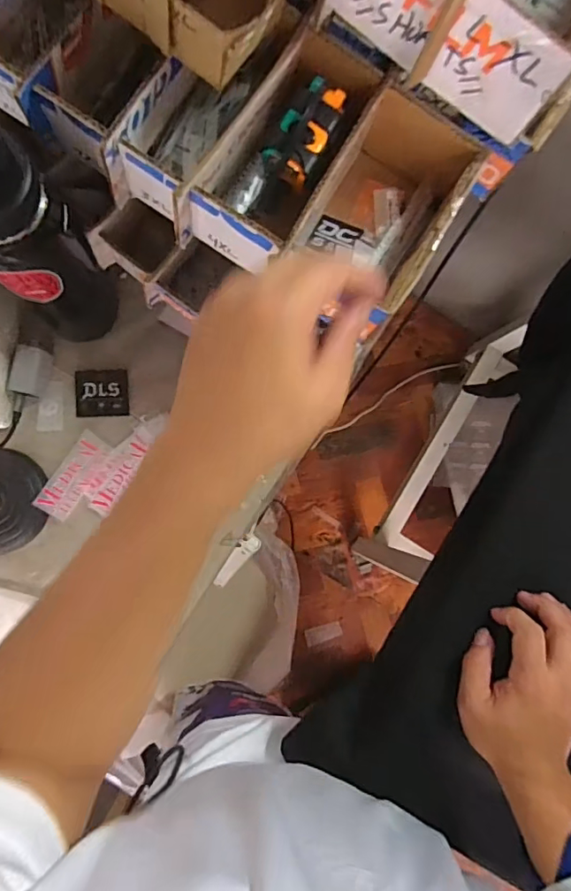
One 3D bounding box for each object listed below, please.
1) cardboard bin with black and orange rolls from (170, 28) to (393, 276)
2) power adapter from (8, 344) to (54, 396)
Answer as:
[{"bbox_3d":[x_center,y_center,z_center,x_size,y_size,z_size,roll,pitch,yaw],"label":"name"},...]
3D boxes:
[{"bbox_3d":[-0.005,-0.210,0.379,0.082,0.066,0.161,31,83,-3],"label":"cardboard bin with black and orange rolls"},{"bbox_3d":[-0.258,-0.075,0.520,0.032,0.034,0.047,8,85,-6],"label":"power adapter"}]

